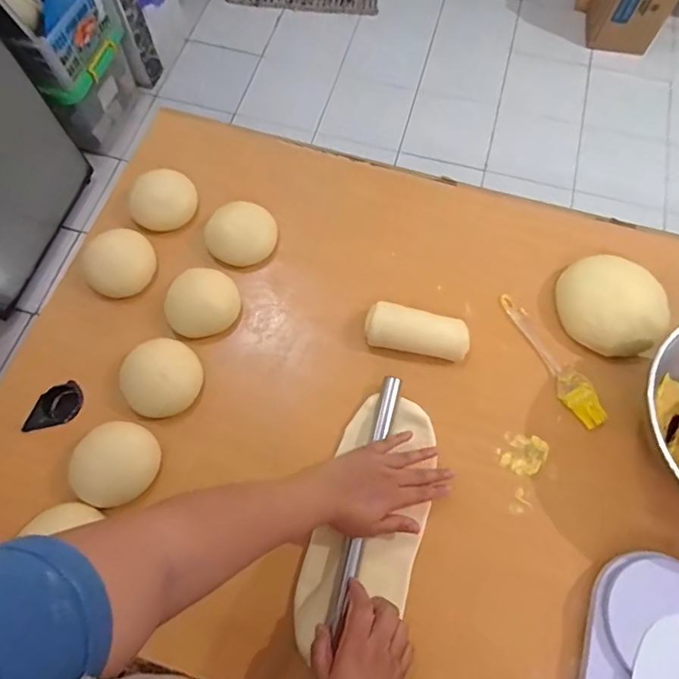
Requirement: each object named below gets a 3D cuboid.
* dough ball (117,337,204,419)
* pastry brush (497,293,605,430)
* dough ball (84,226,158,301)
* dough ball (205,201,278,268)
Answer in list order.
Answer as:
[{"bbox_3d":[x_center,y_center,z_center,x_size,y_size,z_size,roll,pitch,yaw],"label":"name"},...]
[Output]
[{"bbox_3d":[-0.225,0.047,0.629,0.093,0.031,0.093,0,69,-1],"label":"dough ball"},{"bbox_3d":[0.279,0.021,0.653,0.040,0.013,0.201,-24,71,-10],"label":"pastry brush"},{"bbox_3d":[-0.302,-0.104,0.681,0.091,0.057,0.079,-32,72,-13],"label":"dough ball"},{"bbox_3d":[-0.140,-0.150,0.701,0.094,0.034,0.082,10,69,3],"label":"dough ball"}]

